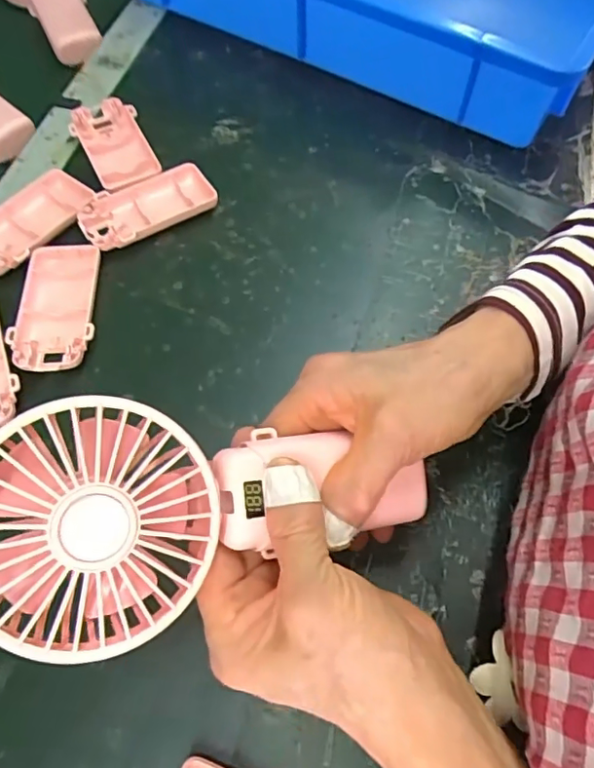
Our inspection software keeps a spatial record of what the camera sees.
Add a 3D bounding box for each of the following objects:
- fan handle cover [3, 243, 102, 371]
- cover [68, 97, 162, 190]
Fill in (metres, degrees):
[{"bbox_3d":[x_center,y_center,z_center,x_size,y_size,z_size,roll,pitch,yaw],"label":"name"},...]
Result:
[{"bbox_3d":[-0.157,-0.051,0.363,0.050,0.014,0.095,-6,64,-4],"label":"fan handle cover"},{"bbox_3d":[-0.143,-0.189,0.435,0.049,0.012,0.092,-27,67,-13],"label":"cover"}]

